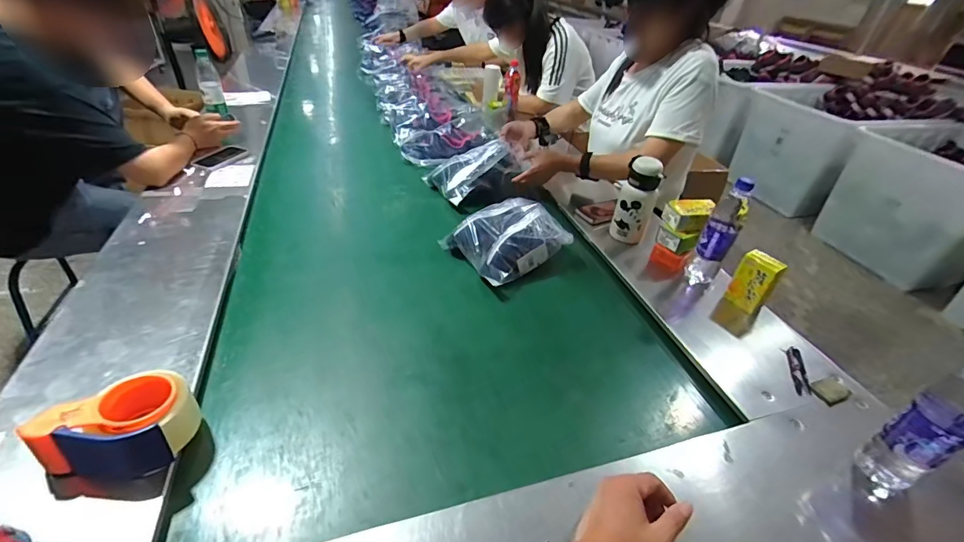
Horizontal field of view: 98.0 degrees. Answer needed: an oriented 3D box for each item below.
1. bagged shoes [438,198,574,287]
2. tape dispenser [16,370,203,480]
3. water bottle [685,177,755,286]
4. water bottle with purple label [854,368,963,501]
[{"bbox_3d":[0.058,-0.072,0.942,0.228,0.098,0.196,-22,47,-33],"label":"bagged shoes"},{"bbox_3d":[-0.442,0.187,0.516,0.145,0.076,0.104,-4,40,-15],"label":"tape dispenser"},{"bbox_3d":[0.488,-0.068,0.863,0.062,0.245,0.078,30,44,30],"label":"water bottle"},{"bbox_3d":[0.563,0.199,0.524,0.056,0.238,0.066,-12,40,-21],"label":"water bottle with purple label"}]

